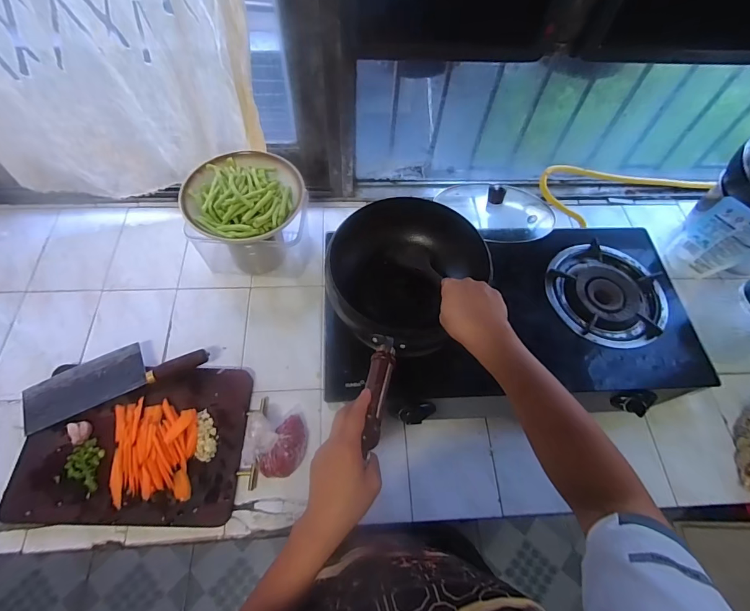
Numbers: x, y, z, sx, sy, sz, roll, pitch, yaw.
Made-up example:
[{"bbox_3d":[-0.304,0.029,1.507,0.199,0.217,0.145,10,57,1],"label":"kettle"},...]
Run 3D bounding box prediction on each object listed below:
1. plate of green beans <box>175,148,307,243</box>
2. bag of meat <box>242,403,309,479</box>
[{"bbox_3d":[-0.239,-0.204,0.717,0.205,0.044,0.193,1,61,-2],"label":"plate of green beans"},{"bbox_3d":[-0.170,0.227,0.658,0.111,0.054,0.110,-7,62,-7],"label":"bag of meat"}]

